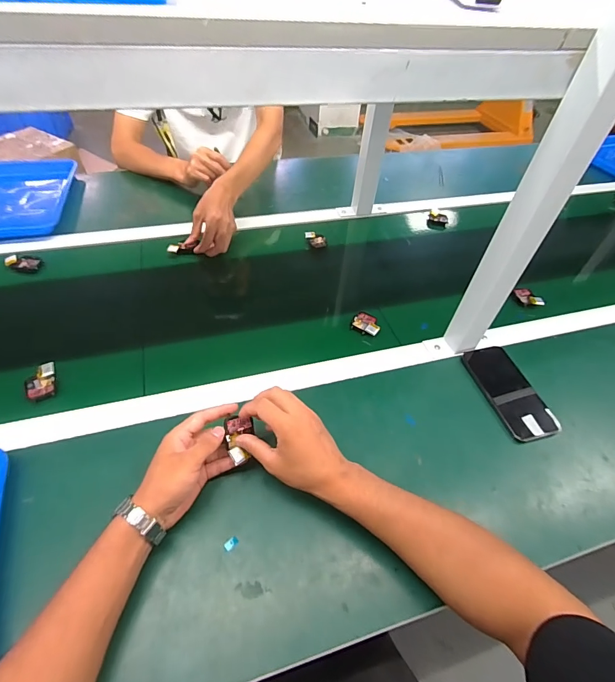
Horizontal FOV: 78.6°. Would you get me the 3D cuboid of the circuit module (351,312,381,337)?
[{"bbox_3d":[0.105,-0.031,0.658,0.049,0.014,0.043,29,53,19],"label":"circuit module"}]

